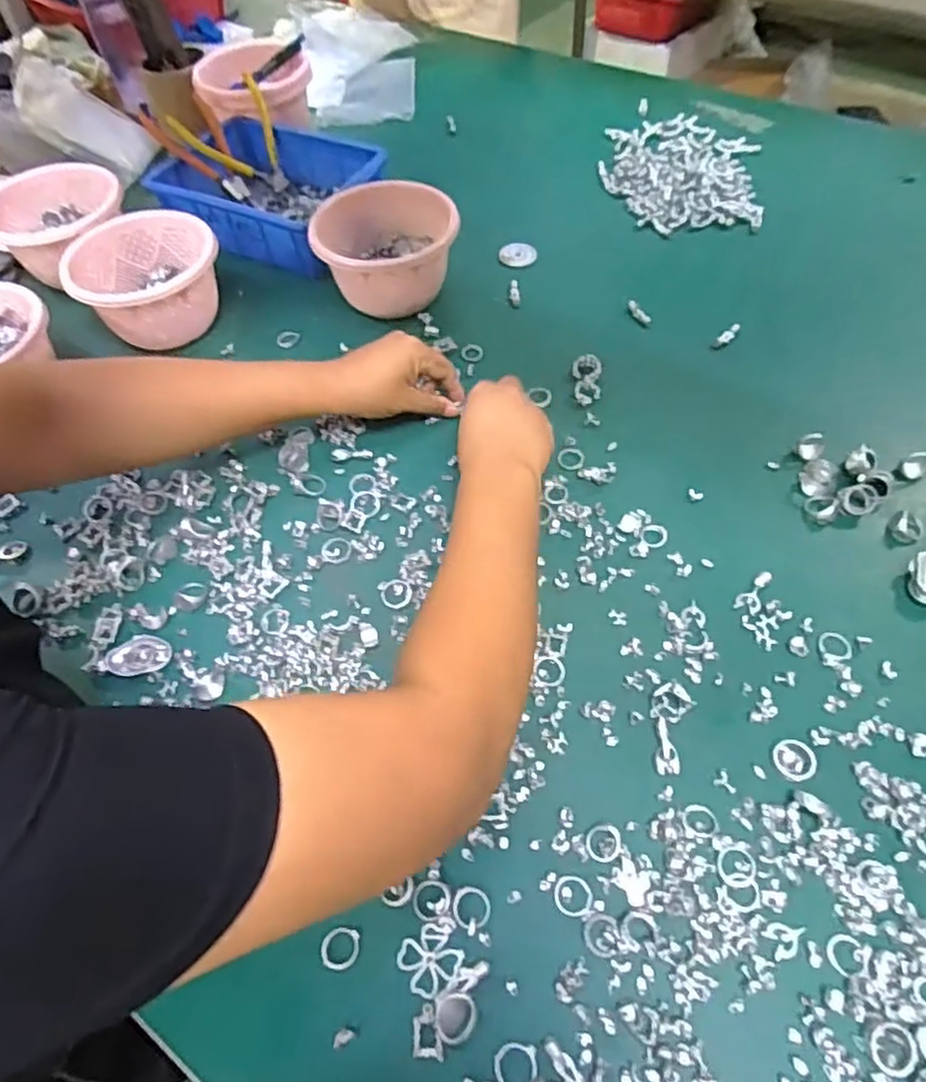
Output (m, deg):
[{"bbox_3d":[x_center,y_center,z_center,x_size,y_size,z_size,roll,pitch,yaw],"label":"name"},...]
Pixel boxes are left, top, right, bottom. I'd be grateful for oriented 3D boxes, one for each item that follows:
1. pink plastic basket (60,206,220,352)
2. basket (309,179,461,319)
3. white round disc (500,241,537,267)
[{"bbox_3d":[-0.326,-0.269,0.713,0.146,0.078,0.138,-28,60,-15],"label":"pink plastic basket"},{"bbox_3d":[-0.078,-0.302,0.723,0.123,0.091,0.139,36,65,22],"label":"basket"},{"bbox_3d":[0.064,-0.333,0.788,0.042,0.004,0.044,5,57,6],"label":"white round disc"}]

